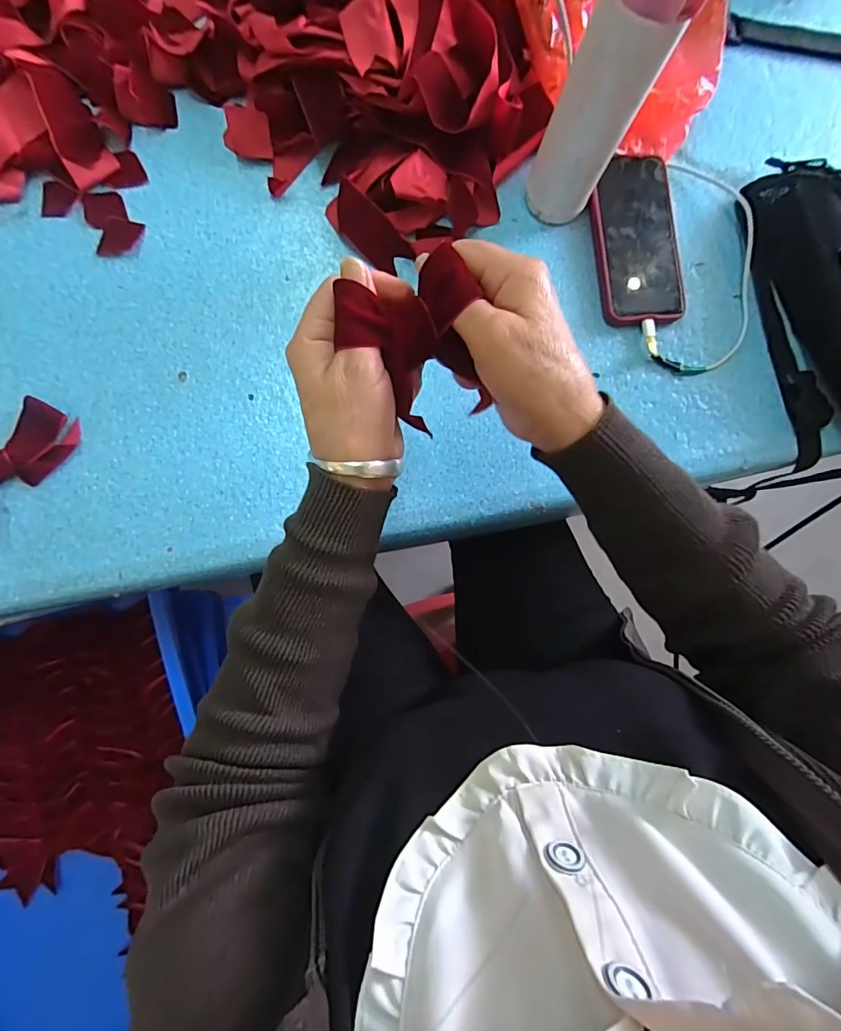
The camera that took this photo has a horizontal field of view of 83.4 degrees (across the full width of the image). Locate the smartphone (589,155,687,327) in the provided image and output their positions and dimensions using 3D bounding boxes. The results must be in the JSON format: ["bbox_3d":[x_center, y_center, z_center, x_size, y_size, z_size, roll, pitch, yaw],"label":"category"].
[{"bbox_3d":[0.204,-0.256,0.443,0.080,0.016,0.154,-8,86,-7],"label":"smartphone"}]

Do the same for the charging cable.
[{"bbox_3d":[0.274,-0.237,0.450,0.105,0.013,0.215,14,84,-5],"label":"charging cable"}]

